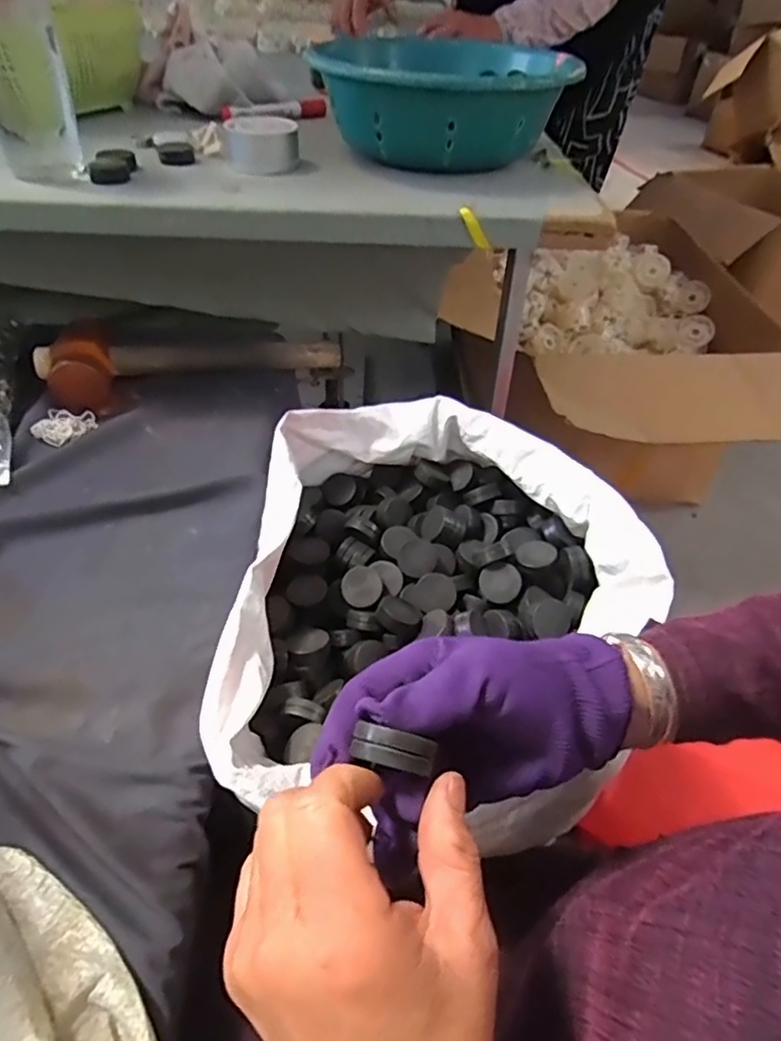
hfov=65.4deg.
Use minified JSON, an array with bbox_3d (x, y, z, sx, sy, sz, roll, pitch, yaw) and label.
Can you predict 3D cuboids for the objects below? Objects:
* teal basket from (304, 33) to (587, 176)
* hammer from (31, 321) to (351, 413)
[{"bbox_3d":[0.055,-0.419,0.609,0.242,0.080,0.228,4,44,1],"label":"teal basket"},{"bbox_3d":[-0.201,-0.171,0.632,0.303,0.053,0.076,-12,46,-16],"label":"hammer"}]

